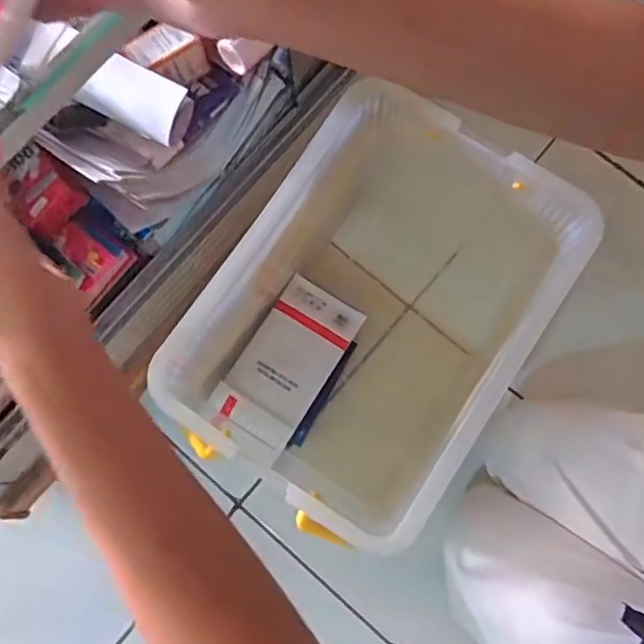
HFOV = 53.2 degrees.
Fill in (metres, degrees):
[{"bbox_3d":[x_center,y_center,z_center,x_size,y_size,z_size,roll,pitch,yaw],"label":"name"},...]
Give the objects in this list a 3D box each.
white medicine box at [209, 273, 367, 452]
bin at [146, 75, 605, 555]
[{"bbox_3d":[-0.035,0.041,0.689,0.090,0.018,0.171,31,81,7],"label":"white medicine box"},{"bbox_3d":[0.049,0.002,0.647,0.266,0.217,0.347,32,81,7],"label":"bin"}]

